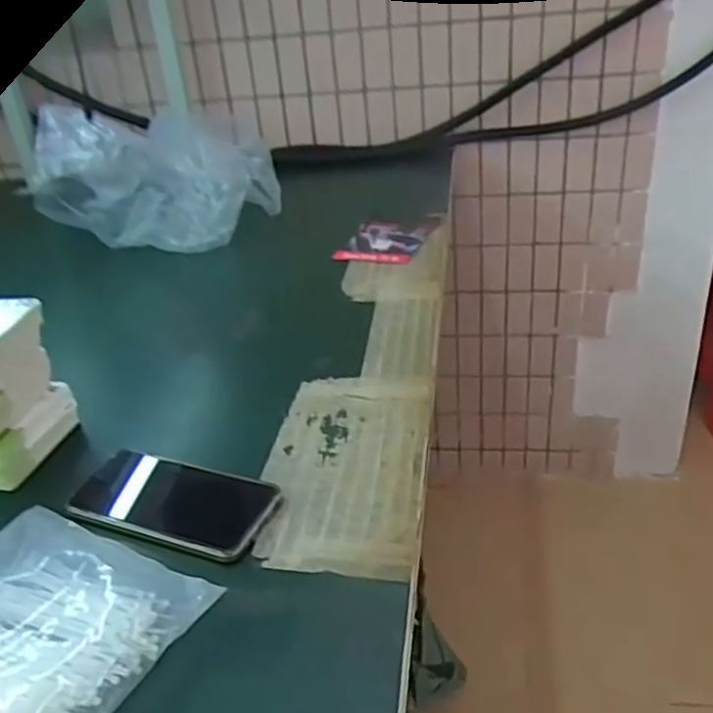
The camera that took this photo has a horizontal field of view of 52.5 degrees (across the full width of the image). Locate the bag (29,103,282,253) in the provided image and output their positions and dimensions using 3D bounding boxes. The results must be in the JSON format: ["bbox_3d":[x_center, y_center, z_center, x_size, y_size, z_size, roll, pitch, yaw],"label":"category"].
[{"bbox_3d":[-0.237,-0.223,0.874,0.282,0.178,0.094,-20,34,-21],"label":"bag"}]

